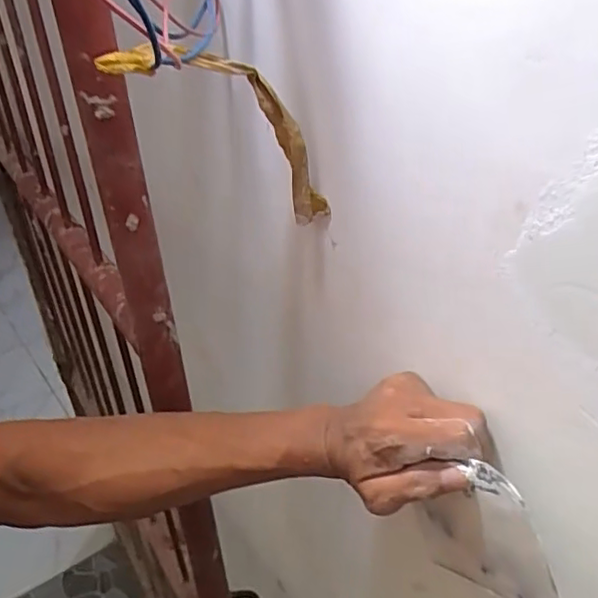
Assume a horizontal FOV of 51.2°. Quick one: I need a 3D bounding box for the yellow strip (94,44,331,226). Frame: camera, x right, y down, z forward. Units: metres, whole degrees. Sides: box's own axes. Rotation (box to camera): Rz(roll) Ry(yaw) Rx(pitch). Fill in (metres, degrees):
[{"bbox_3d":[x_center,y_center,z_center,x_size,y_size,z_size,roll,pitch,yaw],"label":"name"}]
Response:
[{"bbox_3d":[-0.030,-0.108,0.382,0.023,0.057,0.185,21,-6,46],"label":"yellow strip"}]

